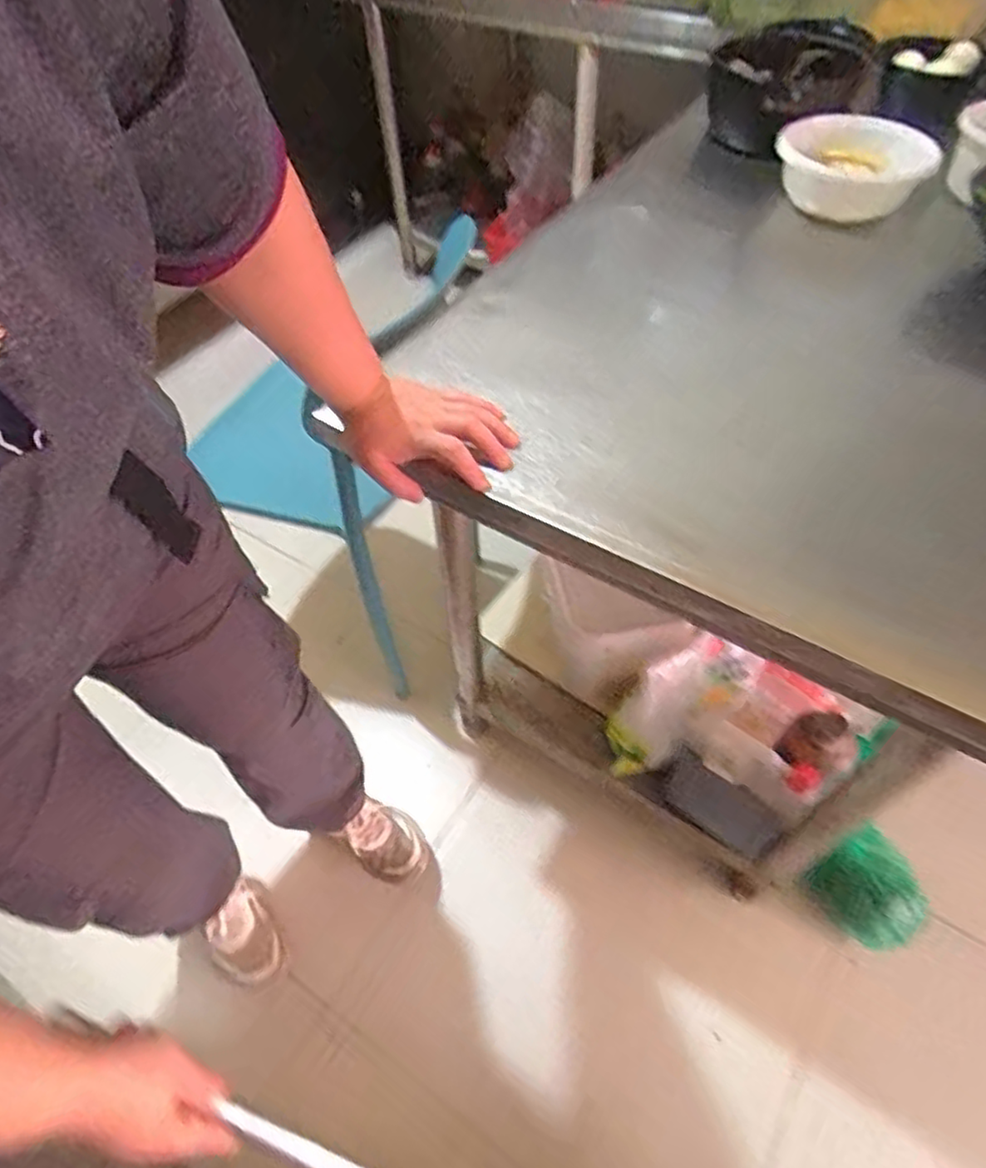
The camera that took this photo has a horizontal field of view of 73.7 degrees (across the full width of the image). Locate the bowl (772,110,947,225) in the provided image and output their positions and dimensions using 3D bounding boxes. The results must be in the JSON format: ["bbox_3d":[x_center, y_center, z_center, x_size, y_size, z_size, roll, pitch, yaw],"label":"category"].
[{"bbox_3d":[0.442,-0.514,0.824,0.172,0.084,0.172,0,54,0],"label":"bowl"}]

